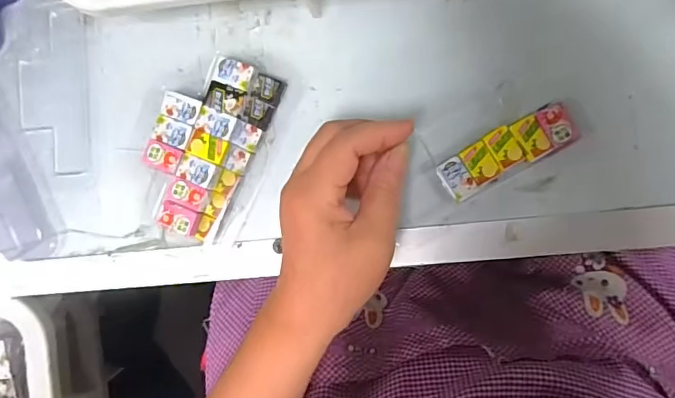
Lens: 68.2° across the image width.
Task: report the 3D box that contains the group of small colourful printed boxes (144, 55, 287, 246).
[{"bbox_3d":[-0.088,-0.035,0.327,0.068,0.016,0.118,22,92,-6],"label":"group of small colourful printed boxes"}]

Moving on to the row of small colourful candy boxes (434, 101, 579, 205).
[{"bbox_3d":[0.106,-0.030,0.313,0.085,0.014,0.027,-29,86,6],"label":"row of small colourful candy boxes"}]

